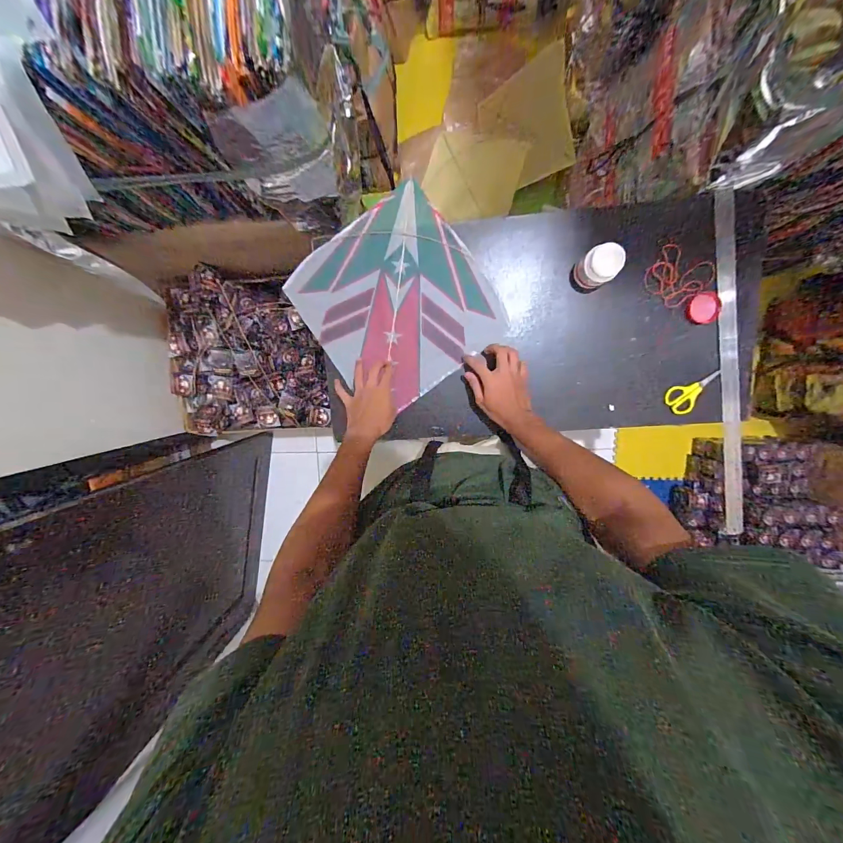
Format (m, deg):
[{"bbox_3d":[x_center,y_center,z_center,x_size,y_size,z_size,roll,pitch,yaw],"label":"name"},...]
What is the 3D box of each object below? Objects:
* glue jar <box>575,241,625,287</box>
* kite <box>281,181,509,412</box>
[{"bbox_3d":[0.303,-0.264,0.613,0.053,0.090,0.056,1,98,5],"label":"glue jar"},{"bbox_3d":[-0.050,-0.227,0.681,0.323,0.018,0.335,-35,95,9],"label":"kite"}]

